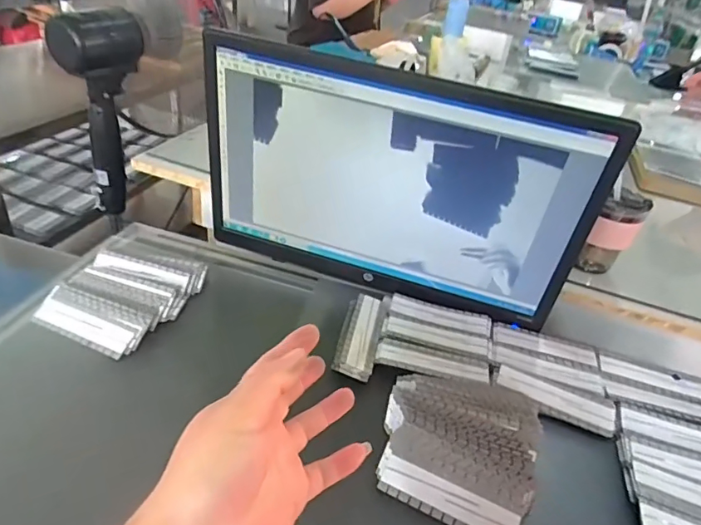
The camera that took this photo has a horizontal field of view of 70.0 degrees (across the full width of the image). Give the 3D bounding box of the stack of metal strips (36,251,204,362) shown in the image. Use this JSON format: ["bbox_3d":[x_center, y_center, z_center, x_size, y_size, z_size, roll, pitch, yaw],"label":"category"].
[{"bbox_3d":[-0.284,0.038,0.625,0.138,0.023,0.166,19,36,14],"label":"stack of metal strips"}]

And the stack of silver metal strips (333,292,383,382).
[{"bbox_3d":[0.011,0.086,0.608,0.044,0.013,0.133,12,35,4],"label":"stack of silver metal strips"}]

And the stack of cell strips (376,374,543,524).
[{"bbox_3d":[0.108,0.169,0.494,0.146,0.033,0.160,18,35,12],"label":"stack of cell strips"}]

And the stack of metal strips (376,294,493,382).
[{"bbox_3d":[0.110,0.093,0.631,0.134,0.011,0.130,11,36,7],"label":"stack of metal strips"}]

